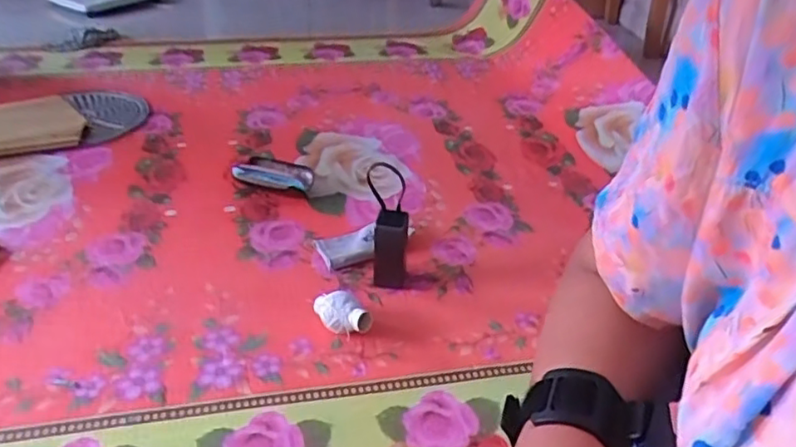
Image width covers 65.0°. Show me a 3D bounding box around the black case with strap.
[{"bbox_3d":[-0.013,0.006,1.011,0.061,0.221,0.043,1,36,-2],"label":"black case with strap"}]

